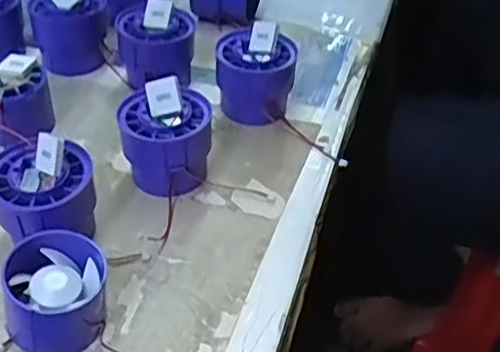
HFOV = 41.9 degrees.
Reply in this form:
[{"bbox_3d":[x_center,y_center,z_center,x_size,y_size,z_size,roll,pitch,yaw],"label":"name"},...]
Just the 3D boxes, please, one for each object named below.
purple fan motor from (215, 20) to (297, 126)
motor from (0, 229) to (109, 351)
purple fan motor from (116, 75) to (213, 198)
[{"bbox_3d":[0.004,-0.071,0.453,0.054,0.057,0.049,5,43,4],"label":"purple fan motor"},{"bbox_3d":[-0.096,0.059,0.326,0.045,0.042,0.046,2,43,-2],"label":"motor"},{"bbox_3d":[-0.050,-0.022,0.398,0.055,0.060,0.052,-7,43,-11],"label":"purple fan motor"}]

